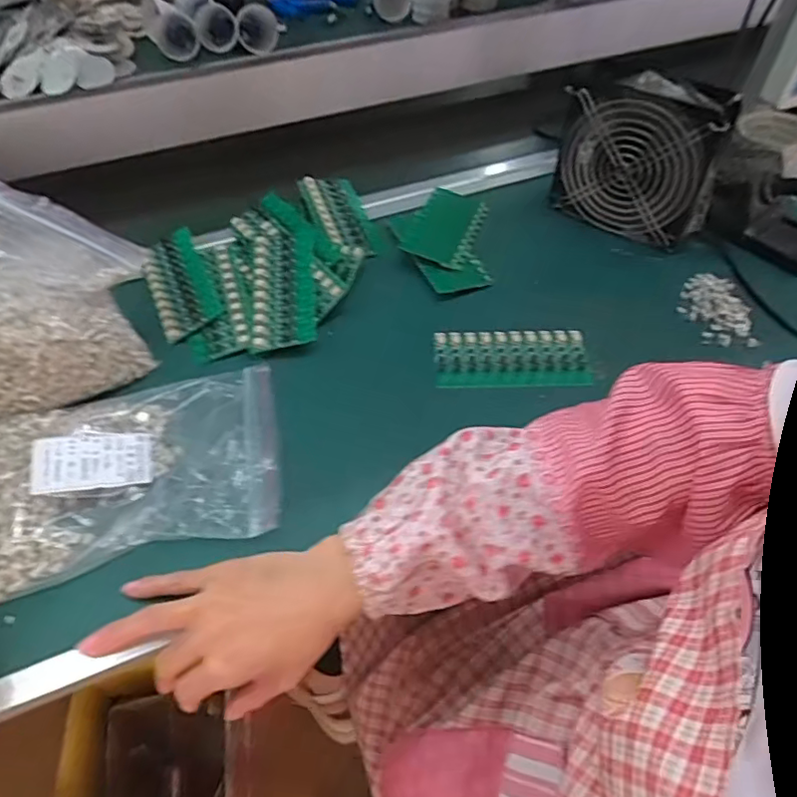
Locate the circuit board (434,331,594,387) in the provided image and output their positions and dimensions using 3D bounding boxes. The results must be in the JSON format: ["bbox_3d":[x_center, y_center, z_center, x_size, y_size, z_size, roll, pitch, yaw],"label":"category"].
[{"bbox_3d":[0.102,-0.037,0.530,0.135,0.011,0.059,-1,52,1],"label":"circuit board"}]

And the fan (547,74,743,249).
[{"bbox_3d":[0.241,-0.242,0.595,0.154,0.154,0.044,26,57,21],"label":"fan"}]

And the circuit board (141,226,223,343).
[{"bbox_3d":[-0.220,-0.115,0.584,0.058,0.008,0.131,-29,59,0],"label":"circuit board"}]

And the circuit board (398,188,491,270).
[{"bbox_3d":[0.054,-0.190,0.640,0.067,0.008,0.138,25,49,3],"label":"circuit board"}]

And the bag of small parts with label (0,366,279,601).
[{"bbox_3d":[-0.212,0.050,0.452,0.226,0.029,0.164,-12,52,-8],"label":"bag of small parts with label"}]

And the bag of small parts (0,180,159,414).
[{"bbox_3d":[-0.291,-0.079,0.461,0.137,0.153,0.127,0,52,2],"label":"bag of small parts"}]

